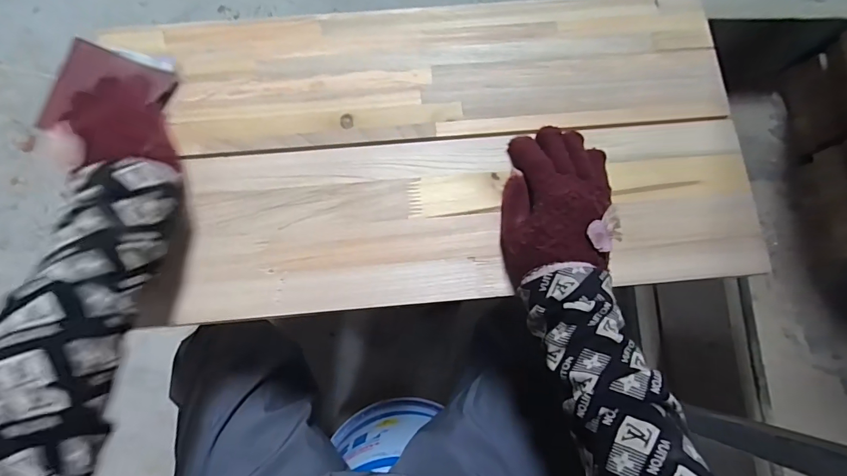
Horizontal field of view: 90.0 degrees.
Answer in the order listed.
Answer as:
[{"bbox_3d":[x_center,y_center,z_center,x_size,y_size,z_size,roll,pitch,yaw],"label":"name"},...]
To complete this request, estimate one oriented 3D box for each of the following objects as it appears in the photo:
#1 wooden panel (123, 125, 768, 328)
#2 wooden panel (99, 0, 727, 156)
[{"bbox_3d":[0.034,-0.023,0.405,0.549,0.017,0.159,-5,78,-1],"label":"wooden panel"},{"bbox_3d":[0.009,-0.171,0.435,0.576,0.012,0.148,-4,78,-2],"label":"wooden panel"}]

